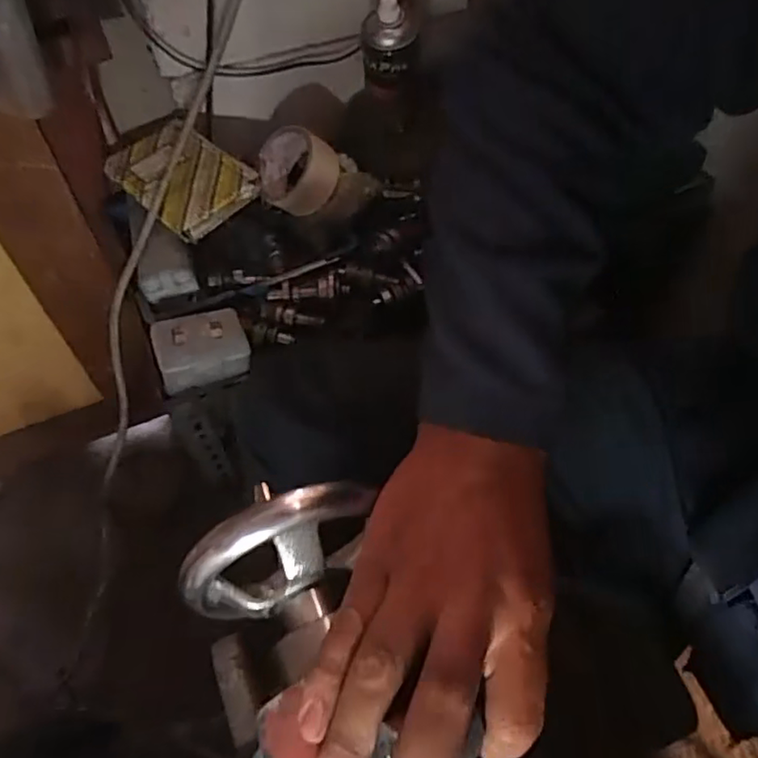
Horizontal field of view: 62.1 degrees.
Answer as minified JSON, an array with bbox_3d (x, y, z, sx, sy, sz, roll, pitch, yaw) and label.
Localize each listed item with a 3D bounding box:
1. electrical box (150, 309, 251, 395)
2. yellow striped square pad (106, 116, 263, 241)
[{"bbox_3d":[-0.180,-0.033,0.640,0.090,0.038,0.067,-18,56,-11],"label":"electrical box"},{"bbox_3d":[-0.226,-0.231,0.720,0.114,0.036,0.164,-39,62,-23],"label":"yellow striped square pad"}]

